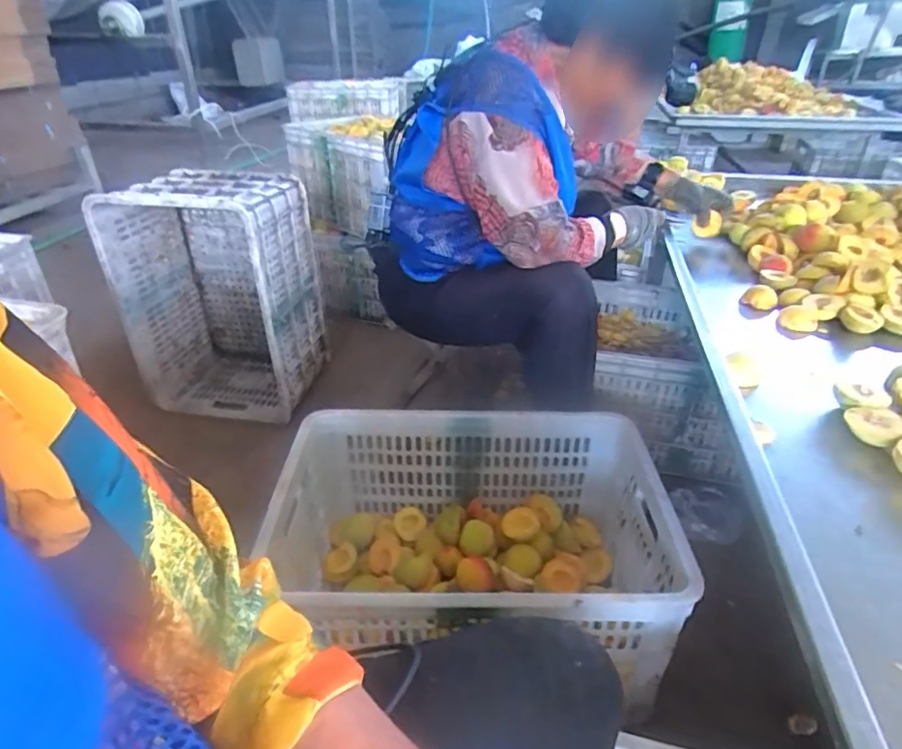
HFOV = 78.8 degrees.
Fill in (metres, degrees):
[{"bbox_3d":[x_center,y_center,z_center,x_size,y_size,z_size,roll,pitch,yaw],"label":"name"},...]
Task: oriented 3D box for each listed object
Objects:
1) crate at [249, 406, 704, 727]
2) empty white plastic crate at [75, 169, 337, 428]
[{"bbox_3d":[0.027,0.246,0.799,0.517,0.235,0.346,0,34,1],"label":"crate"},{"bbox_3d":[-0.522,-0.178,1.274,0.356,0.525,0.267,3,34,5],"label":"empty white plastic crate"}]

